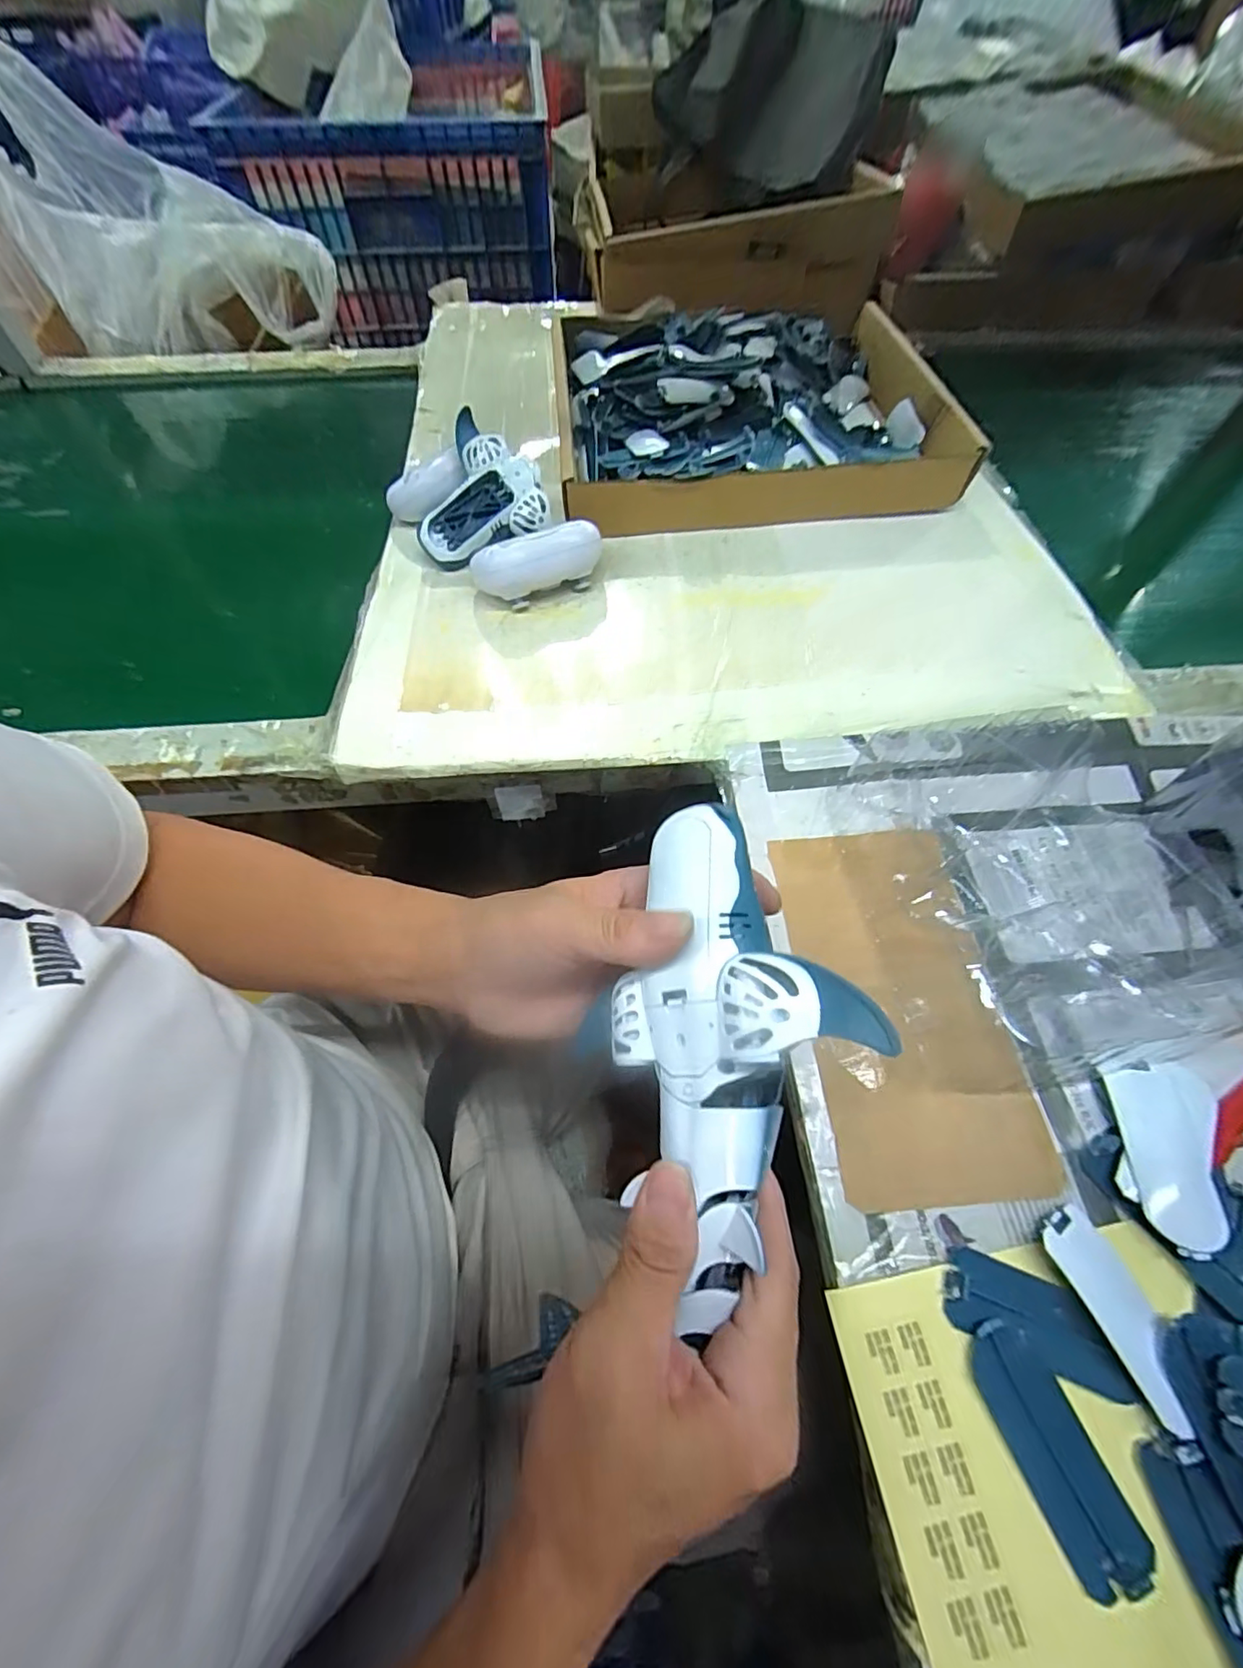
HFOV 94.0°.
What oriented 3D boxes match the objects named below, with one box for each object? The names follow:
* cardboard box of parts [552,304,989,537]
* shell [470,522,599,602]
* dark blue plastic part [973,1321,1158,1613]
[{"bbox_3d":[0.124,-0.452,0.616,0.367,0.068,0.337,-4,60,-3],"label":"cardboard box of parts"},{"bbox_3d":[-0.072,-0.229,0.487,0.111,0.044,0.030,-14,60,6],"label":"shell"},{"bbox_3d":[0.178,0.251,0.239,0.033,0.010,0.083,-19,62,-11],"label":"dark blue plastic part"}]

